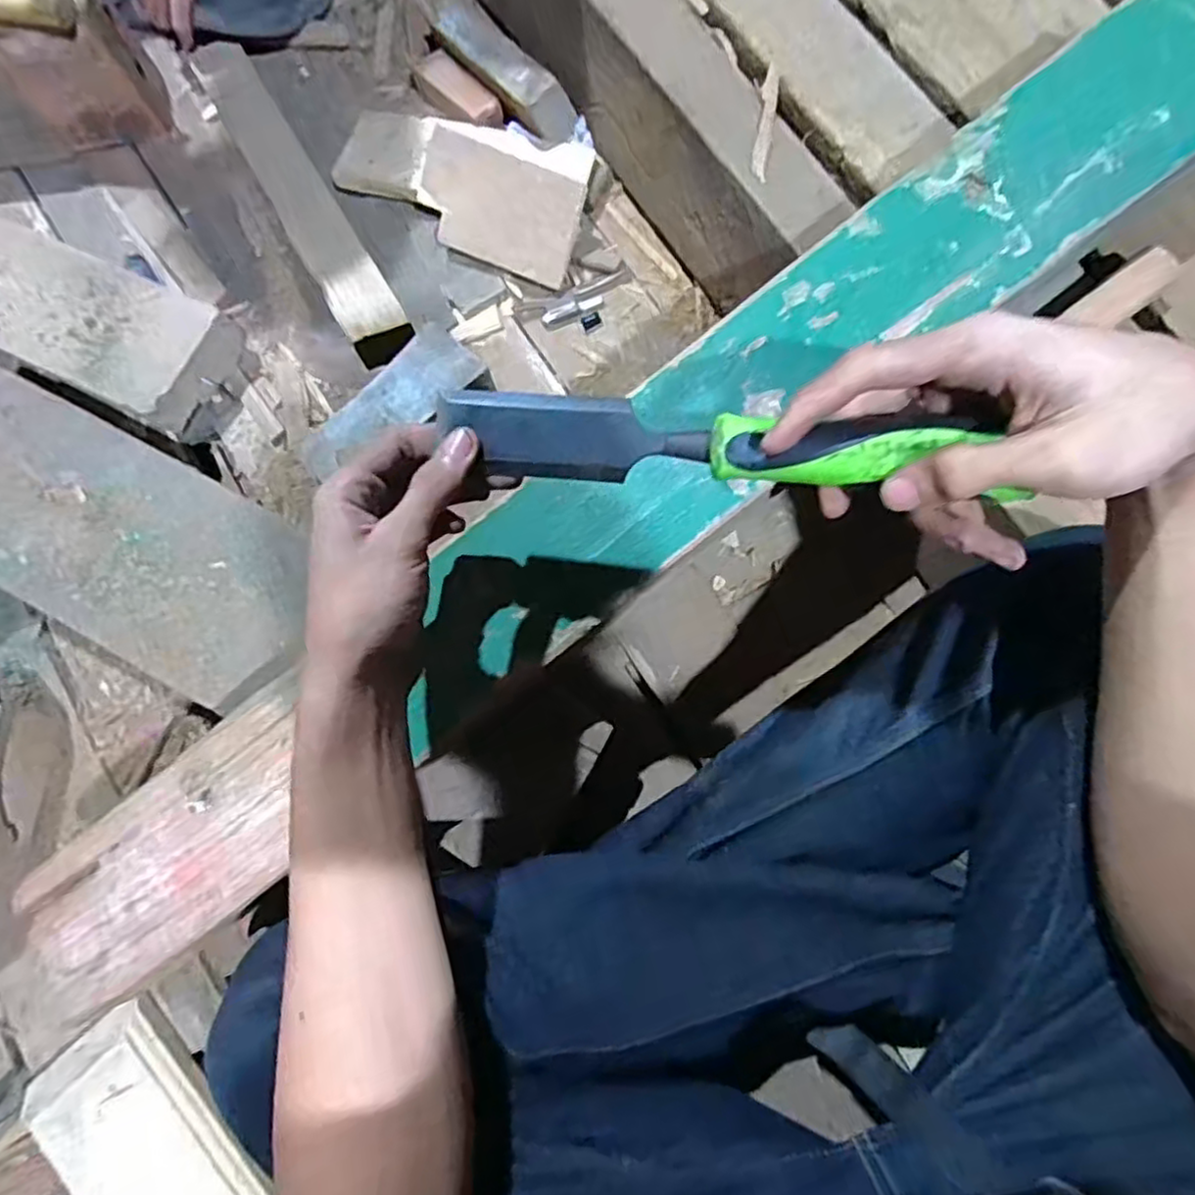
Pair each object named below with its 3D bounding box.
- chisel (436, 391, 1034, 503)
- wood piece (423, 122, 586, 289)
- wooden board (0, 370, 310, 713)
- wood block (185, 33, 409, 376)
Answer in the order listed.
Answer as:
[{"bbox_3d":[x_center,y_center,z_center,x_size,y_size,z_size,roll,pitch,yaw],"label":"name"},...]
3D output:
[{"bbox_3d":[0.041,-0.068,0.294,0.225,0.024,0.036,5,76,18],"label":"chisel"},{"bbox_3d":[-0.086,-0.332,0.592,0.146,0.014,0.086,26,113,5],"label":"wood piece"},{"bbox_3d":[-0.367,-0.050,0.516,0.335,0.011,0.142,29,79,8],"label":"wooden board"},{"bbox_3d":[-0.279,-0.377,0.641,0.056,0.038,0.394,-31,80,-1],"label":"wood block"}]

